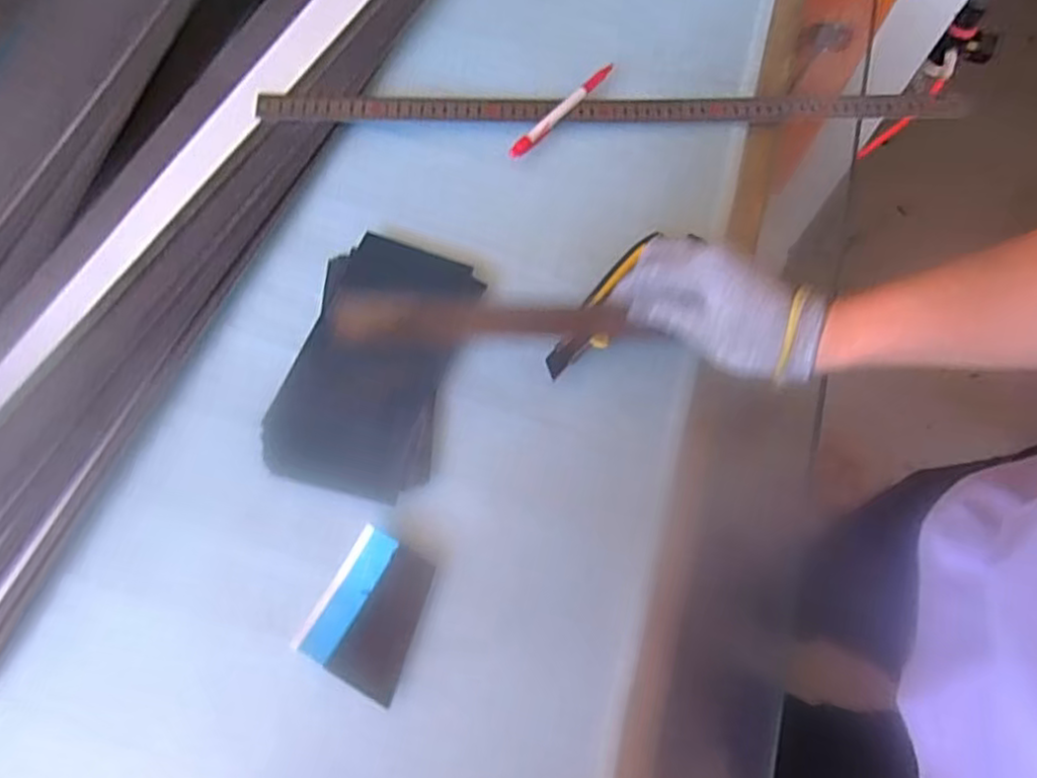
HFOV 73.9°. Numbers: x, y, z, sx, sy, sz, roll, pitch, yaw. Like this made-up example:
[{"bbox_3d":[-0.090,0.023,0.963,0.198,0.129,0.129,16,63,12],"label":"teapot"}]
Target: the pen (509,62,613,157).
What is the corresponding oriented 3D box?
[{"bbox_3d":[0.040,-0.243,0.595,0.014,0.015,0.138,36,73,14],"label":"pen"}]

